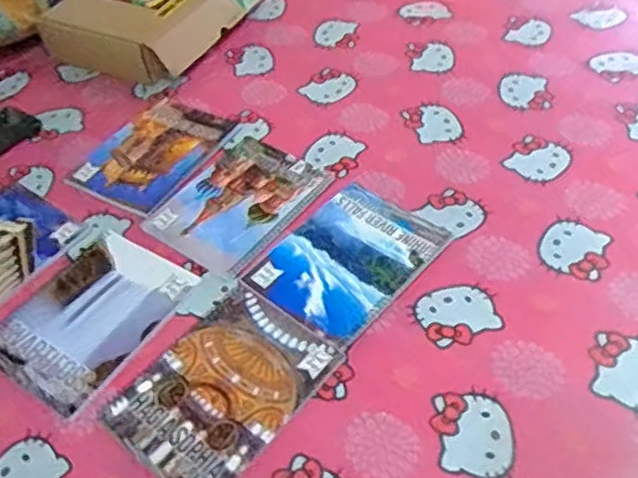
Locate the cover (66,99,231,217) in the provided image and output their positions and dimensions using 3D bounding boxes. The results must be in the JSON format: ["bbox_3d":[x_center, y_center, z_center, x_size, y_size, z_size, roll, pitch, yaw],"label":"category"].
[{"bbox_3d":[-0.220,-0.117,0.883,0.145,0.011,0.197,23,55,22],"label":"cover"}]

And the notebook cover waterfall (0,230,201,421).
[{"bbox_3d":[-0.245,0.081,0.709,0.148,0.007,0.194,25,56,23],"label":"notebook cover waterfall"}]

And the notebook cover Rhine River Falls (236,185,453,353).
[{"bbox_3d":[0.033,0.021,0.738,0.148,0.008,0.196,33,59,28],"label":"notebook cover Rhine River Falls"}]

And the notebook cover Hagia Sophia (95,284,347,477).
[{"bbox_3d":[-0.092,0.144,0.641,0.146,0.007,0.195,31,58,27],"label":"notebook cover Hagia Sophia"}]

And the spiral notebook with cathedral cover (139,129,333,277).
[{"bbox_3d":[-0.098,-0.048,0.811,0.154,0.009,0.194,28,57,25],"label":"spiral notebook with cathedral cover"}]

